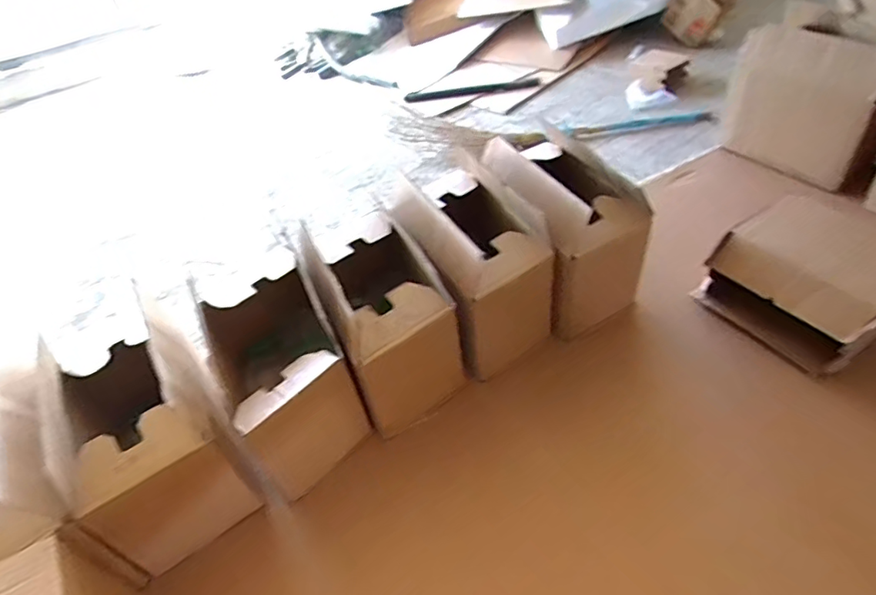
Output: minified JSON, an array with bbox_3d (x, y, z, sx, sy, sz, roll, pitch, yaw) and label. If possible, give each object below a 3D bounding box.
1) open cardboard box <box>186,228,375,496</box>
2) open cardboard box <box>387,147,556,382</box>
[{"bbox_3d":[-0.197,0.083,0.655,0.142,0.217,0.213,-28,47,-17],"label":"open cardboard box"},{"bbox_3d":[0.046,-0.059,0.743,0.145,0.207,0.239,-25,46,-14],"label":"open cardboard box"}]

